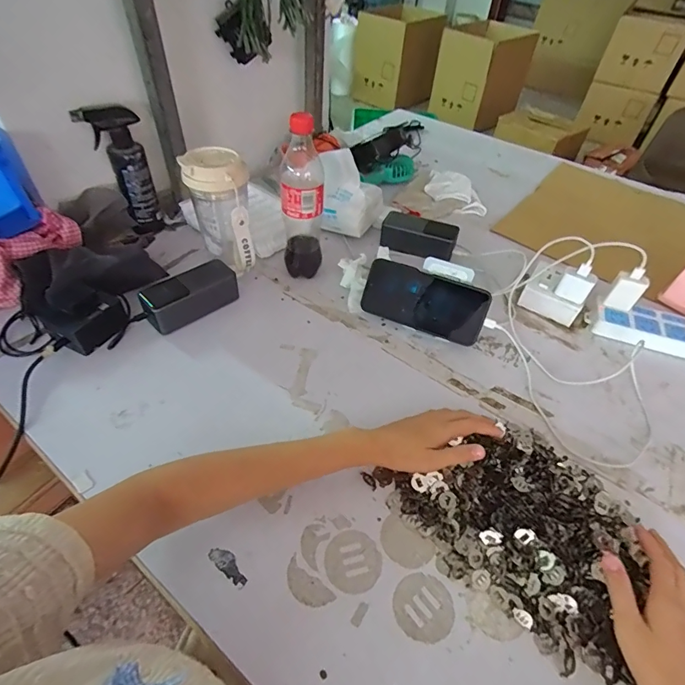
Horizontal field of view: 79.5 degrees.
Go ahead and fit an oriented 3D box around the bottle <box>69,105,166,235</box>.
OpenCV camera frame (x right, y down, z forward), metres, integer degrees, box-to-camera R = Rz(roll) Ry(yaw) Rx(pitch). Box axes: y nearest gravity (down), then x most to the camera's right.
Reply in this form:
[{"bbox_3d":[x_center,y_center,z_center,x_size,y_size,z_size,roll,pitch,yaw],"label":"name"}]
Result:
[{"bbox_3d":[-0.362,-0.283,0.689,0.085,0.196,0.060,-26,55,-24],"label":"bottle"}]

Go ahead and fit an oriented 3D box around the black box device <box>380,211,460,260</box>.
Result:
[{"bbox_3d":[0.137,-0.191,0.738,0.131,0.044,0.052,17,50,10],"label":"black box device"}]

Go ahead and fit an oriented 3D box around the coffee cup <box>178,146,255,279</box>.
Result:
[{"bbox_3d":[-0.178,-0.183,0.622,0.086,0.189,0.093,-13,51,-15],"label":"coffee cup"}]

